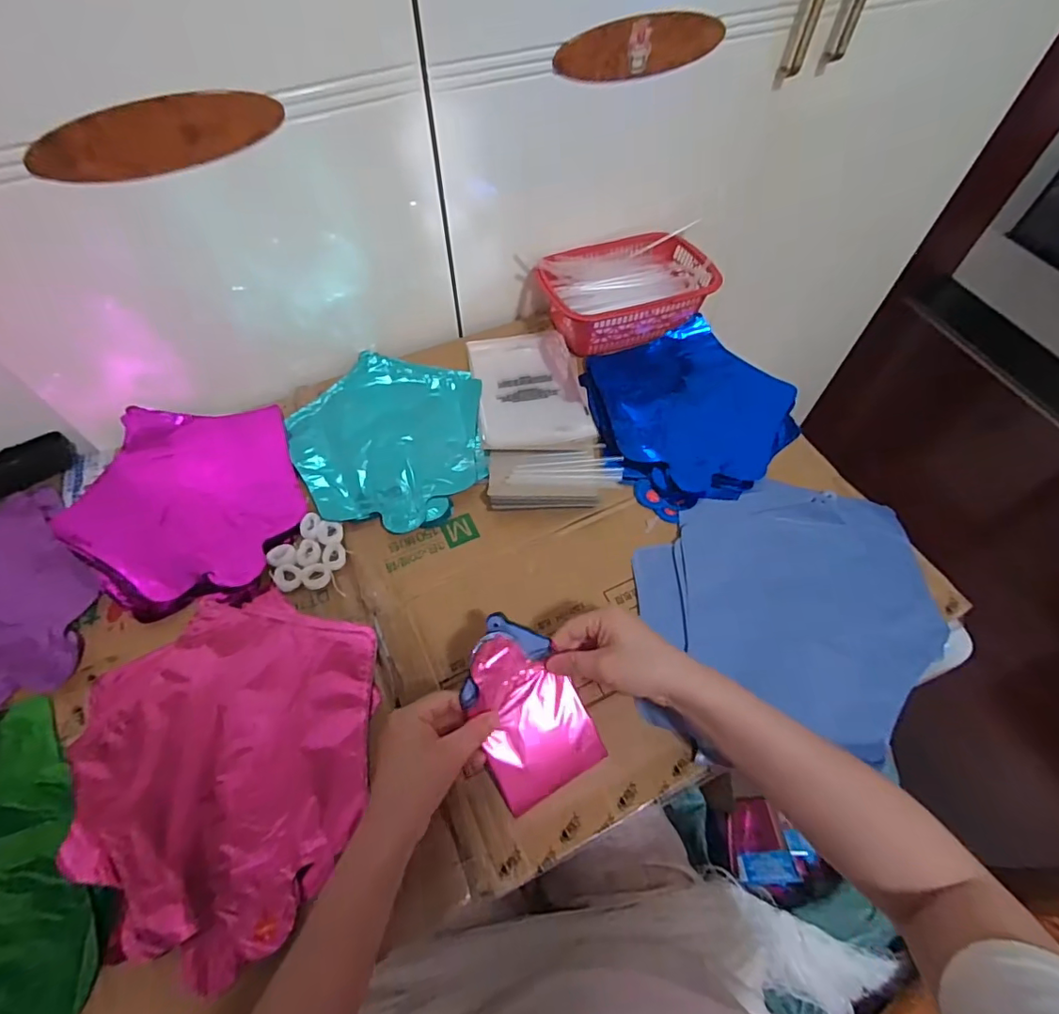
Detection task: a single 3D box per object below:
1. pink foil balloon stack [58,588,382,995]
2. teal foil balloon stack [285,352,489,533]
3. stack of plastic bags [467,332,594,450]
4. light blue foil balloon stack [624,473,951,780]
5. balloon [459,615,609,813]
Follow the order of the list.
[{"bbox_3d":[-0.246,0.190,0.421,0.234,0.013,0.242,18,60,11],"label":"pink foil balloon stack"},{"bbox_3d":[-0.160,-0.083,0.597,0.210,0.012,0.245,-5,58,-4],"label":"teal foil balloon stack"},{"bbox_3d":[-0.001,-0.150,0.638,0.128,0.009,0.190,-8,58,-6],"label":"stack of plastic bags"},{"bbox_3d":[0.242,0.091,0.496,0.272,0.020,0.256,2,58,1],"label":"light blue foil balloon stack"},{"bbox_3d":[-0.005,0.160,0.422,0.087,0.015,0.138,-28,90,-15],"label":"balloon"}]

